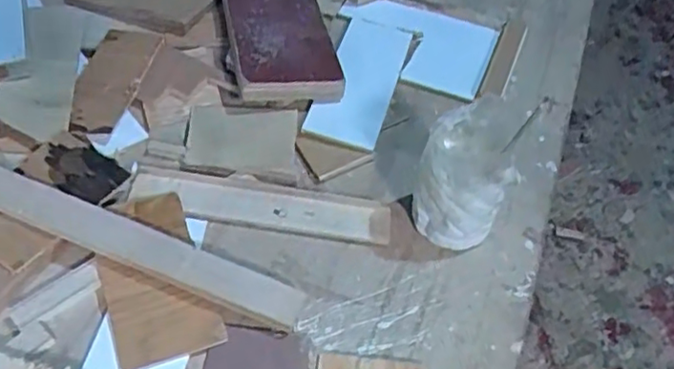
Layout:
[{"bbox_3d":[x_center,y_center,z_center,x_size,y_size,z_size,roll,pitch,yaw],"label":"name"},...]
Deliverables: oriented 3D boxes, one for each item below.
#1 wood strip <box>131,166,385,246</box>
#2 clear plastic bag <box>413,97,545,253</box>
[{"bbox_3d":[-0.060,0.016,0.518,0.202,0.006,0.043,8,53,1],"label":"wood strip"},{"bbox_3d":[0.098,-0.008,0.495,0.065,0.096,0.084,26,54,15],"label":"clear plastic bag"}]

